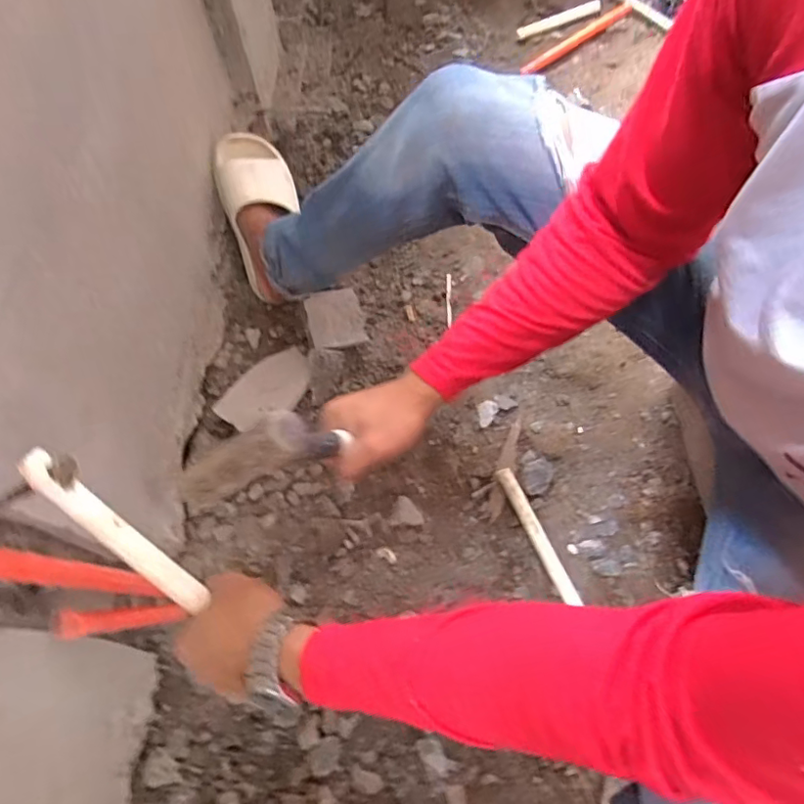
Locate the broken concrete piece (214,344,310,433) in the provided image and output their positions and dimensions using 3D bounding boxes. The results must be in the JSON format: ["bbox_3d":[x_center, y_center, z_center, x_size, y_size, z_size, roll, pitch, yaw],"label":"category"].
[{"bbox_3d":[-0.202,-0.022,0.828,0.088,0.013,0.156,36,57,9],"label":"broken concrete piece"}]

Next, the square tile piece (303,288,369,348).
[{"bbox_3d":[-0.104,-0.131,0.860,0.084,0.005,0.087,-16,90,-14],"label":"square tile piece"}]

